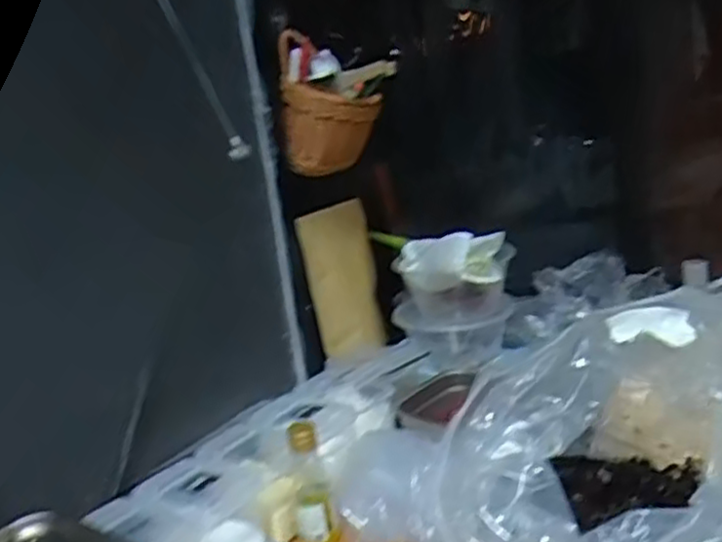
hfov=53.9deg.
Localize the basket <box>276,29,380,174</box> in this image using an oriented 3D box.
[{"bbox_3d":[-0.043,-0.243,0.999,0.128,0.192,0.137,-6,15,4],"label":"basket"}]

